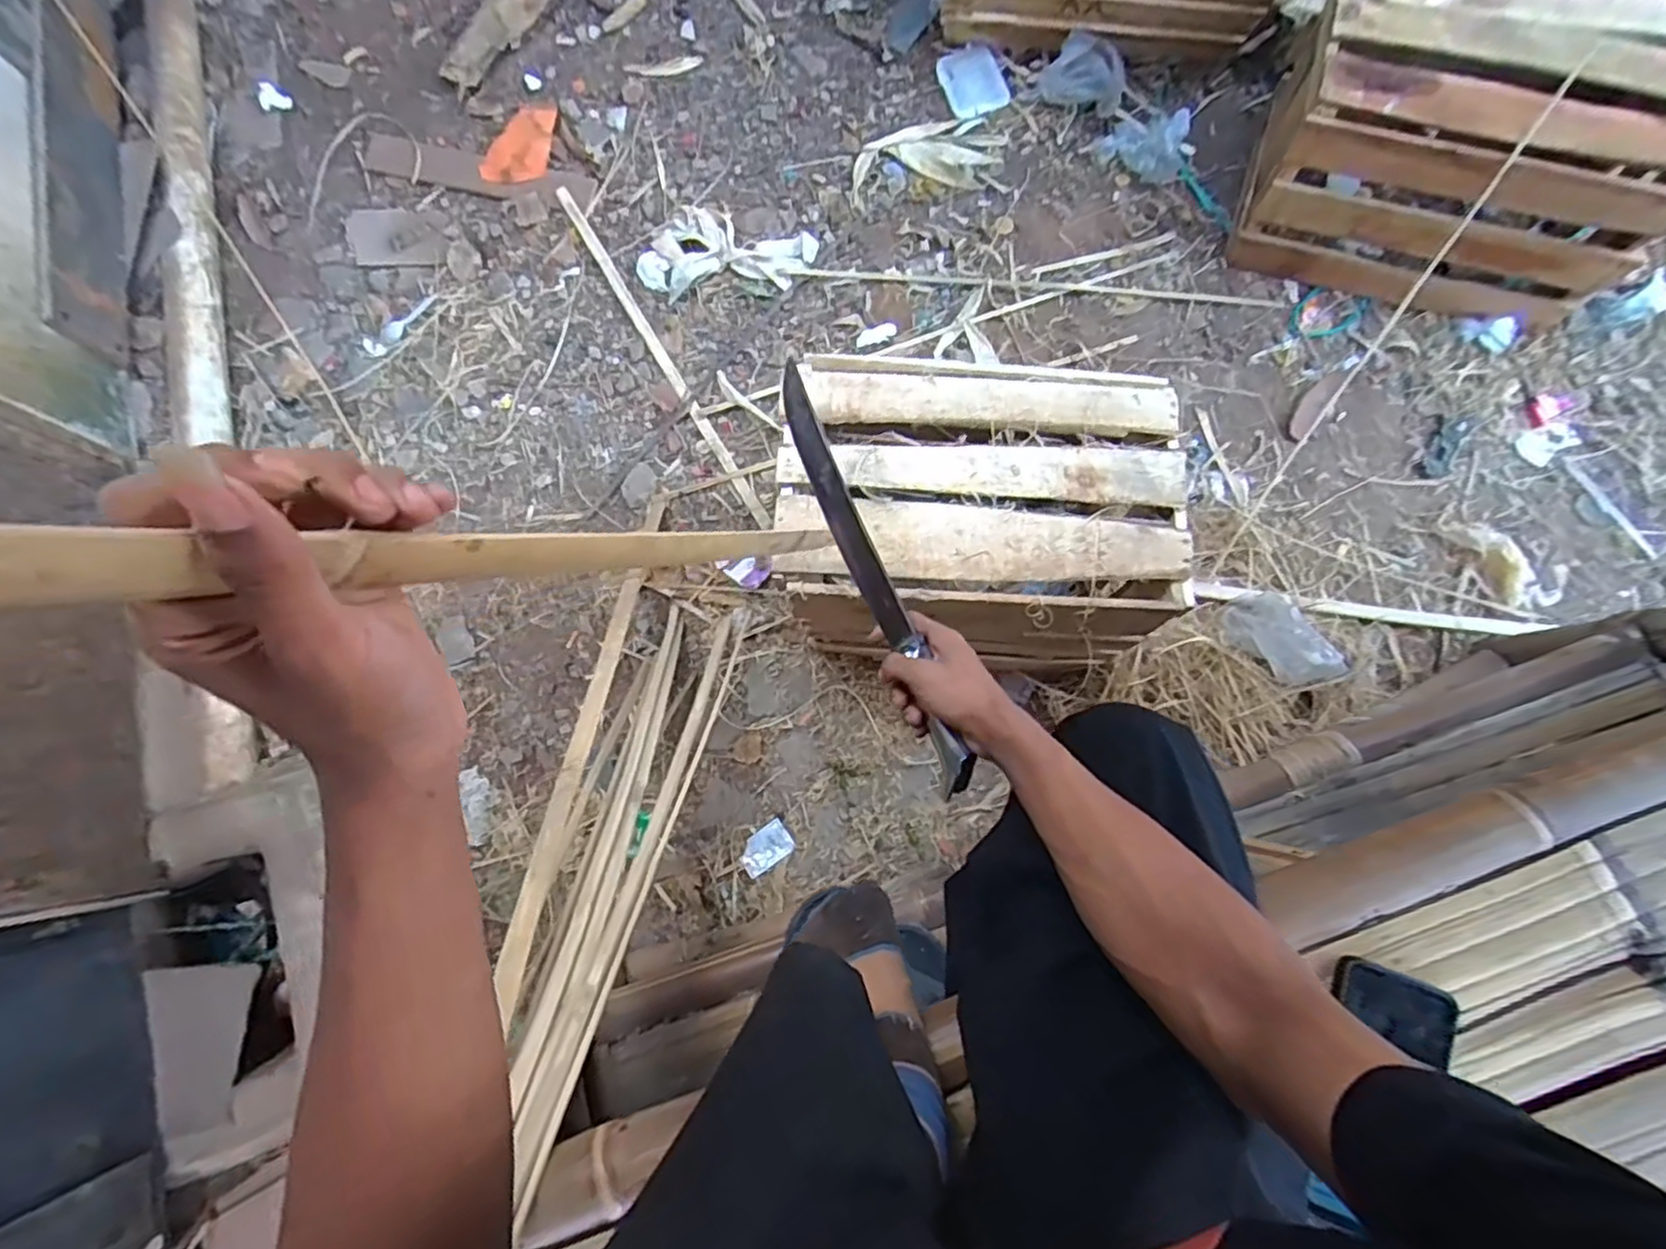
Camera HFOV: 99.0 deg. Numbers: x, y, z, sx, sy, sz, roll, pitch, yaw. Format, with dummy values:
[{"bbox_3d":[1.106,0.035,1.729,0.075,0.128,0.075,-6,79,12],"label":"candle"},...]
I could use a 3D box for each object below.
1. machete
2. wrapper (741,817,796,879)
[{"bbox_3d":[0.030,-0.049,0.614,0.028,0.032,0.398,-22,77,-4],"label":"machete"},{"bbox_3d":[-0.112,0.371,1.179,0.088,0.008,0.061,-34,79,-6],"label":"wrapper"}]

